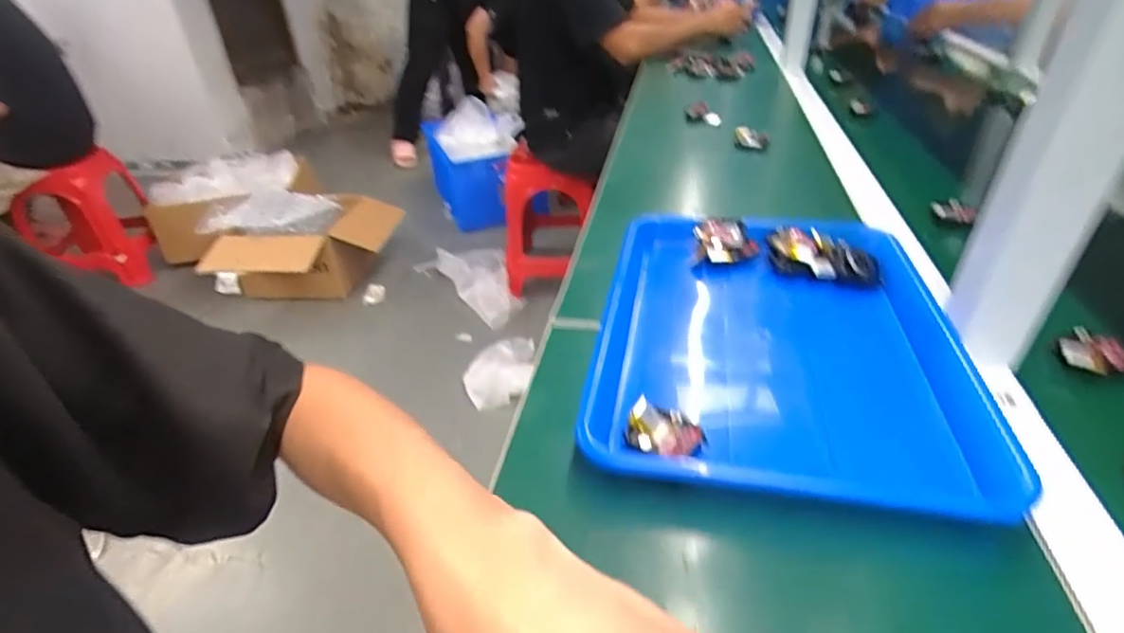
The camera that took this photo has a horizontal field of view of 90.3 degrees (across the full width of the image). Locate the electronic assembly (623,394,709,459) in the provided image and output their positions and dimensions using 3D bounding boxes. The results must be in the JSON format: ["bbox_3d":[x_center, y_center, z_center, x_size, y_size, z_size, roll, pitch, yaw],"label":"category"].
[{"bbox_3d":[0.067,0.073,0.361,0.048,0.020,0.031,8,36,14],"label":"electronic assembly"}]

